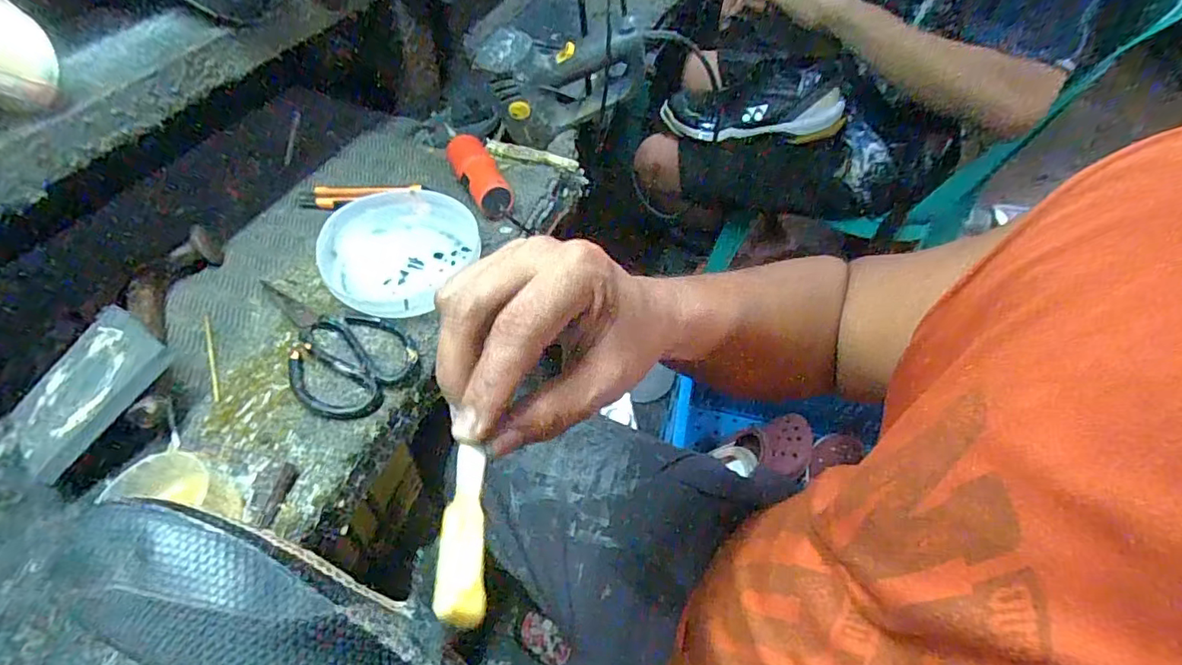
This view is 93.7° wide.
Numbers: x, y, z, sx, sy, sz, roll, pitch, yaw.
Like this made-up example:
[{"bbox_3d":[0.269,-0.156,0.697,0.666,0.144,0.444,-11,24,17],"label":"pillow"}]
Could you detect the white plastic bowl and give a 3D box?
[{"bbox_3d":[-0.200,-0.080,0.563,0.146,0.034,0.161,18,52,8],"label":"white plastic bowl"}]

